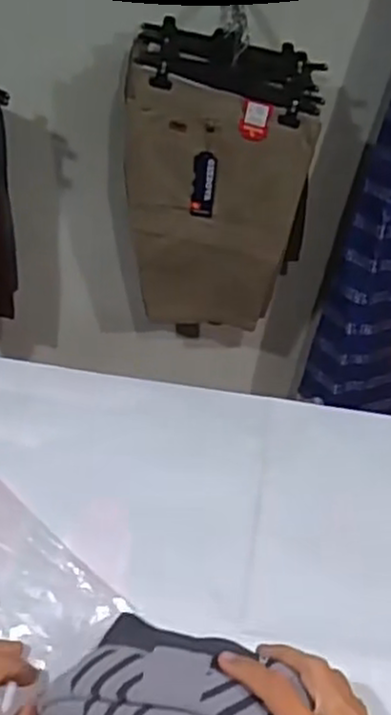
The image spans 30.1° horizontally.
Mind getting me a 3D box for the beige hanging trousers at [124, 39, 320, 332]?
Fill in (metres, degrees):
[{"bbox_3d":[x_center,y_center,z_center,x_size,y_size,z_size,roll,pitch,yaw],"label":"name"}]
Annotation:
[{"bbox_3d":[0.025,-0.296,1.520,0.367,0.528,0.064,11,41,5],"label":"beige hanging trousers"}]

